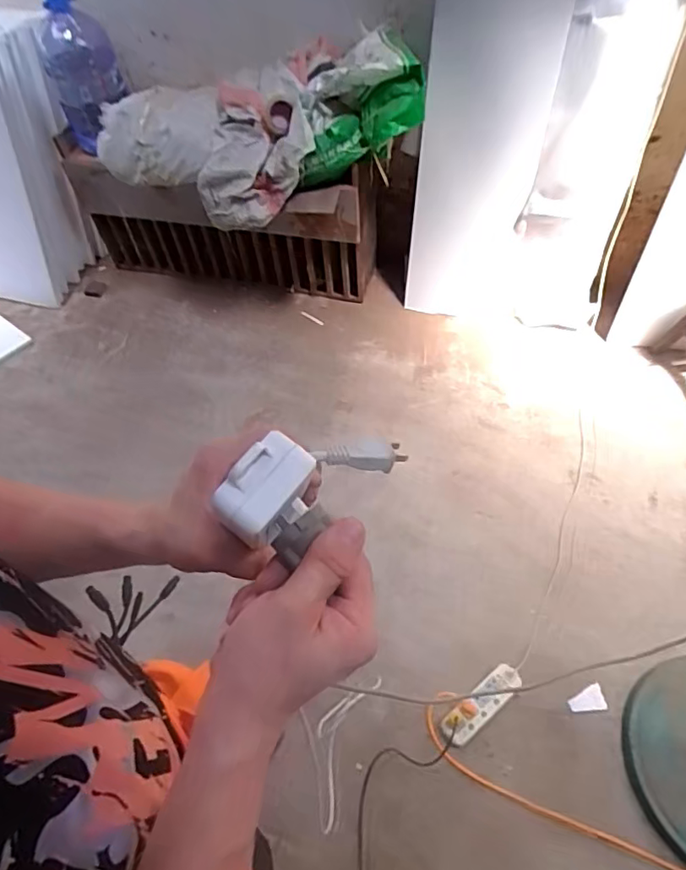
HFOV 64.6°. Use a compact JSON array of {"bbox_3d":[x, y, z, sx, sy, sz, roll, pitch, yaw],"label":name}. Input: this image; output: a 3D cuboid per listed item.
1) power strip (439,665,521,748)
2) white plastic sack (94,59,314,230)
[{"bbox_3d":[0.322,0.629,1.265,0.233,0.041,0.071,-36,59,-19],"label":"power strip"},{"bbox_3d":[-0.393,-0.903,1.695,0.666,0.306,0.344,21,56,17],"label":"white plastic sack"}]

